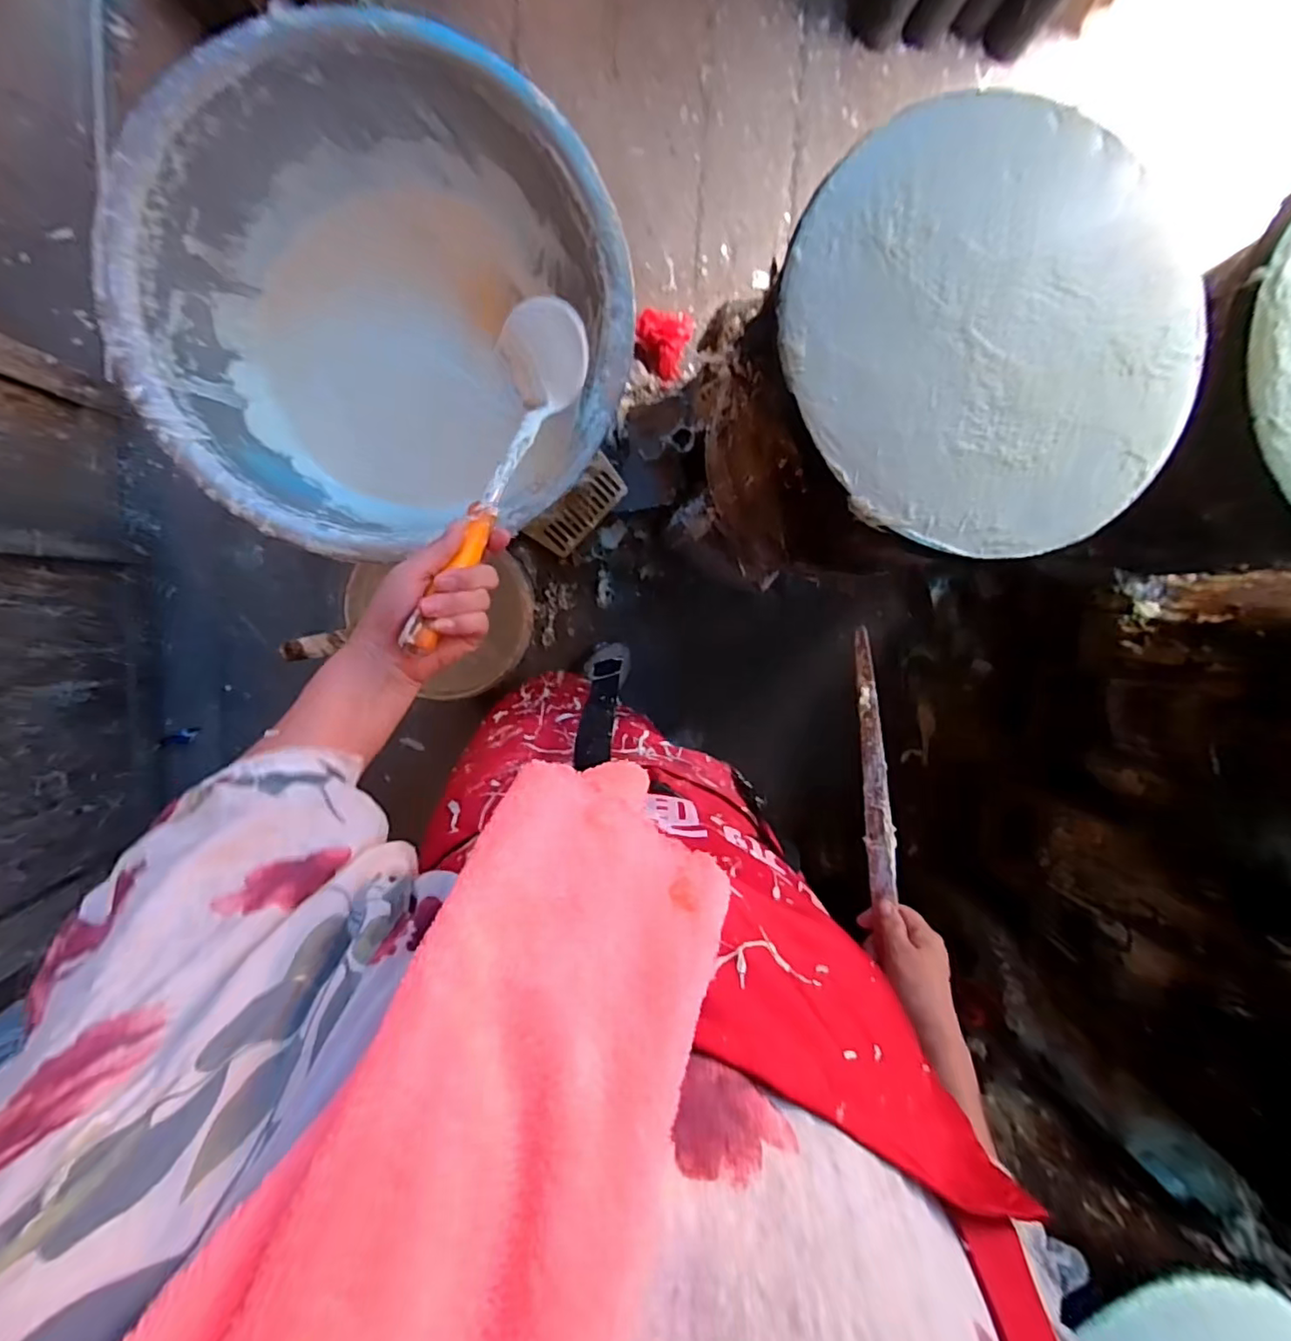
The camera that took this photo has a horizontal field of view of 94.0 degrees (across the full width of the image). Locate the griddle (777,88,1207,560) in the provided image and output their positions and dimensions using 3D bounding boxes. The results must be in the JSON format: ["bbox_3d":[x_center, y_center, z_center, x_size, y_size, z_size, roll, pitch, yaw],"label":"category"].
[{"bbox_3d":[0.292,-0.281,0.496,0.337,0.026,0.348,-1,97,-4],"label":"griddle"}]

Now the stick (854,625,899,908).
[{"bbox_3d":[0.250,0.092,0.666,0.007,0.032,0.303,23,58,-34],"label":"stick"}]

